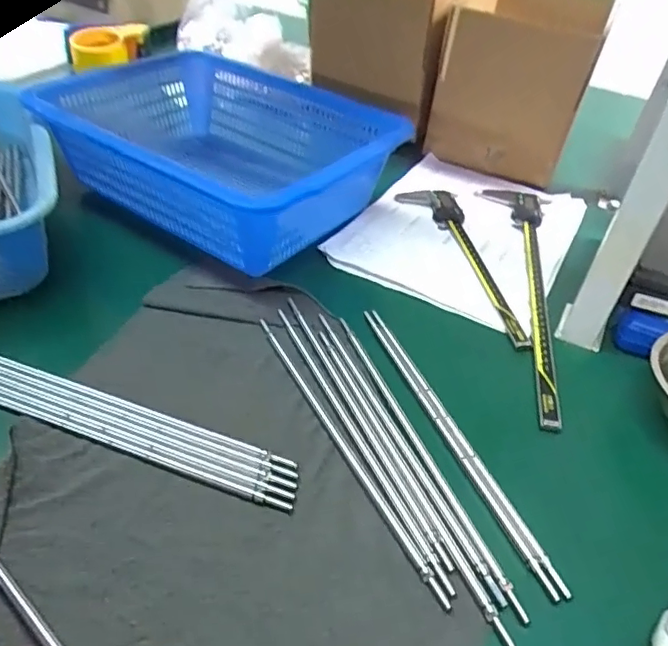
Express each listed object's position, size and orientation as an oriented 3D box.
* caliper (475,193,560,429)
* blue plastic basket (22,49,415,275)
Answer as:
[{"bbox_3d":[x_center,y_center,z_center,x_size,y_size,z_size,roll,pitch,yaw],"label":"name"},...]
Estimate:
[{"bbox_3d":[0.205,-0.035,0.595,0.071,0.020,0.370,8,41,1],"label":"caliper"},{"bbox_3d":[-0.110,-0.180,0.616,0.298,0.114,0.272,27,47,19],"label":"blue plastic basket"}]

